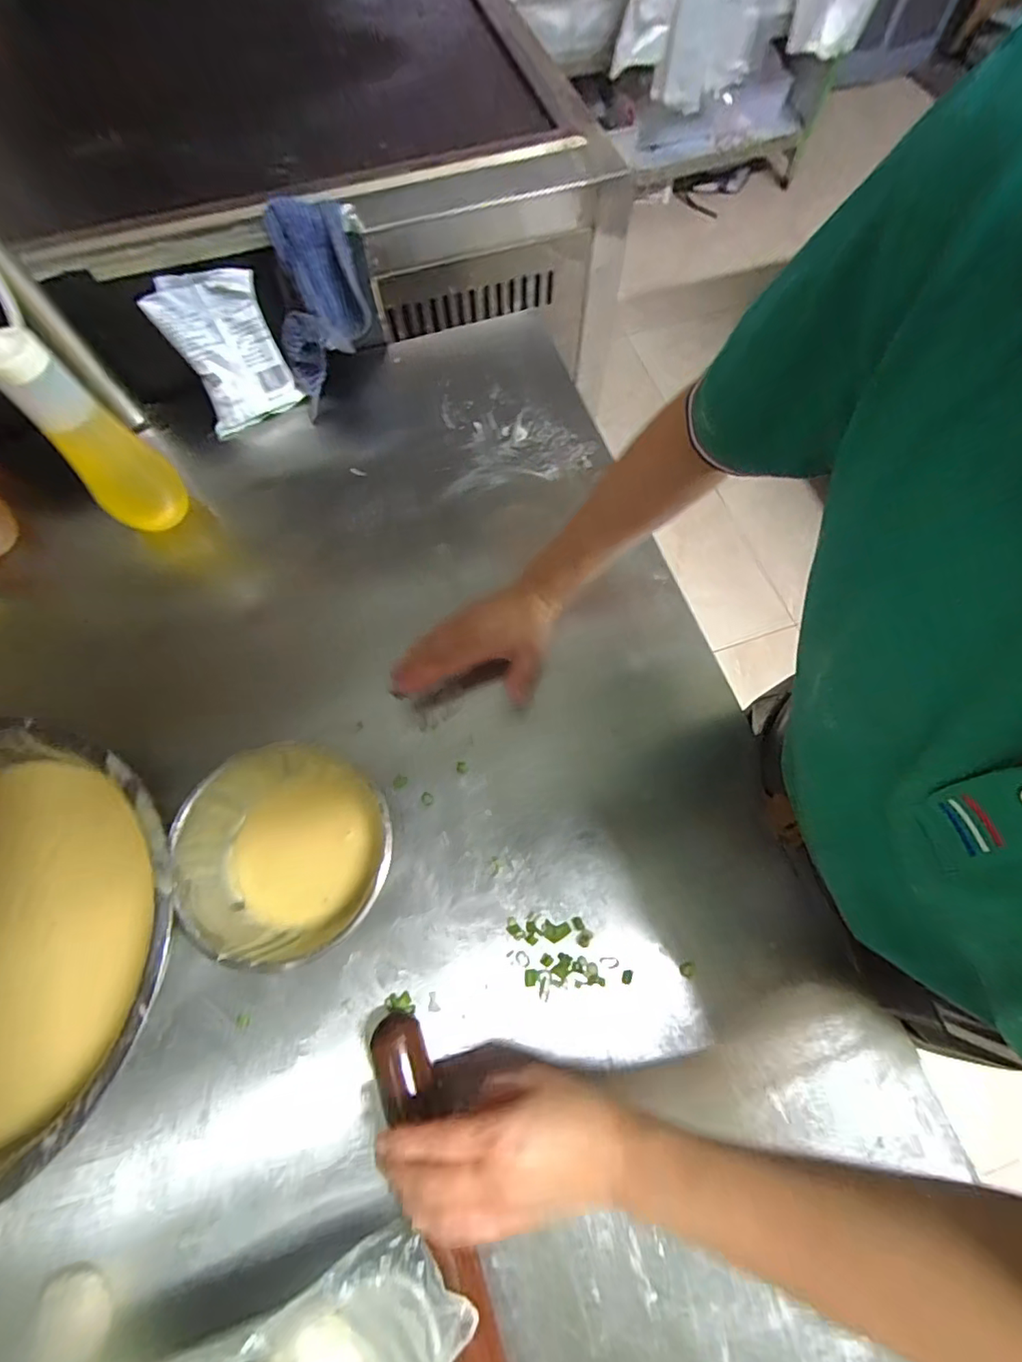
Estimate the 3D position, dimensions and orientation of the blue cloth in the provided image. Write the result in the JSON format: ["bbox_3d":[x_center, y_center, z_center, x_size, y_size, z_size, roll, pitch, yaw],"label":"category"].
[{"bbox_3d":[-0.207,-0.414,0.584,0.105,0.166,0.085,-9,71,-4],"label":"blue cloth"}]

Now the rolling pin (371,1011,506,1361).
[{"bbox_3d":[-0.038,0.406,0.356,0.037,0.030,0.324,-19,71,-7],"label":"rolling pin"}]

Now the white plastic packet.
[{"bbox_3d":[-0.315,-0.365,0.588,0.112,0.145,0.020,-19,39,1],"label":"white plastic packet"}]

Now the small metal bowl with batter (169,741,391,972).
[{"bbox_3d":[-0.180,0.138,0.435,0.152,0.072,0.161,0,70,0],"label":"small metal bowl with batter"}]

